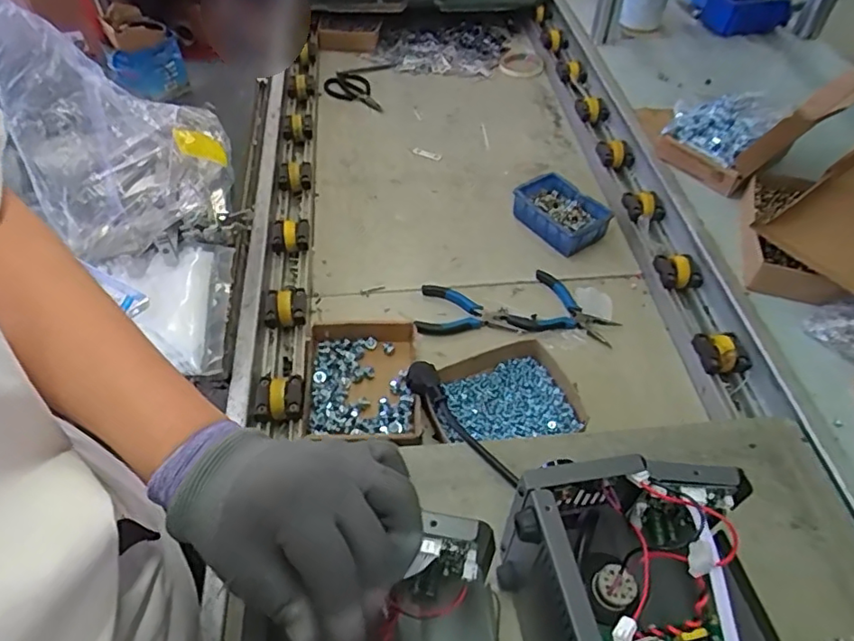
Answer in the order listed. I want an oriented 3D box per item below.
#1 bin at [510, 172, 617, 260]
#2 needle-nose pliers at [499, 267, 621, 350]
[{"bbox_3d":[0.212,-0.170,0.929,0.096,0.050,0.151,-34,58,-25],"label":"bin"},{"bbox_3d":[0.196,-0.007,0.819,0.138,0.010,0.109,27,55,20],"label":"needle-nose pliers"}]

